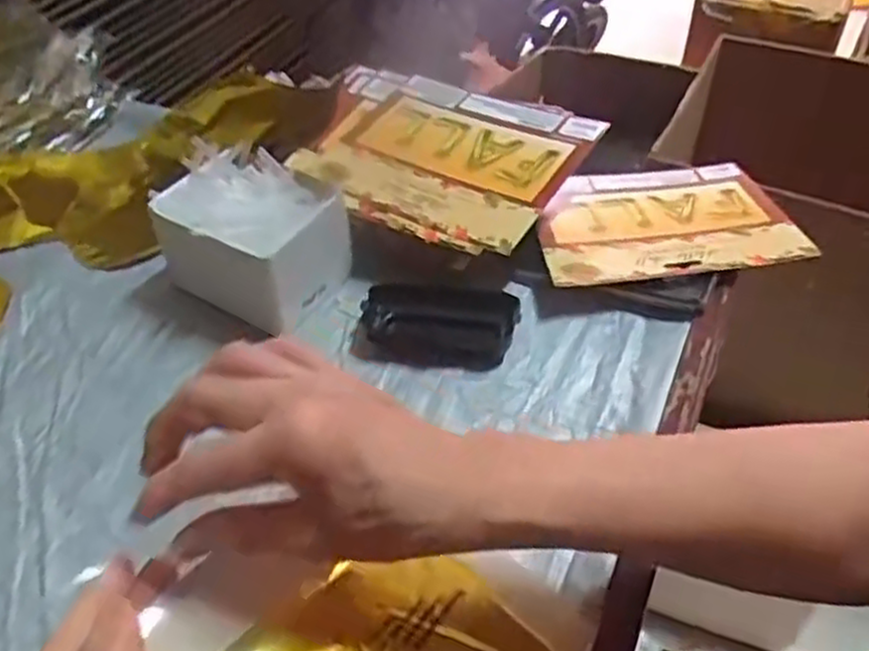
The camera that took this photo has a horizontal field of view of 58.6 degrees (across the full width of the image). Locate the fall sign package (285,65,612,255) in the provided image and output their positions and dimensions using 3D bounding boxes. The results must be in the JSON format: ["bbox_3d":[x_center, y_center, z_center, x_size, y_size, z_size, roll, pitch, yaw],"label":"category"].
[{"bbox_3d":[-0.008,-0.144,0.632,0.238,0.029,0.168,24,51,28],"label":"fall sign package"}]

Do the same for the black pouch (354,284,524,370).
[{"bbox_3d":[0.003,-0.002,0.560,0.112,0.023,0.064,4,45,6],"label":"black pouch"}]

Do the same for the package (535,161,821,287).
[{"bbox_3d":[0.175,-0.087,0.616,0.186,0.009,0.156,-6,38,0],"label":"package"}]

